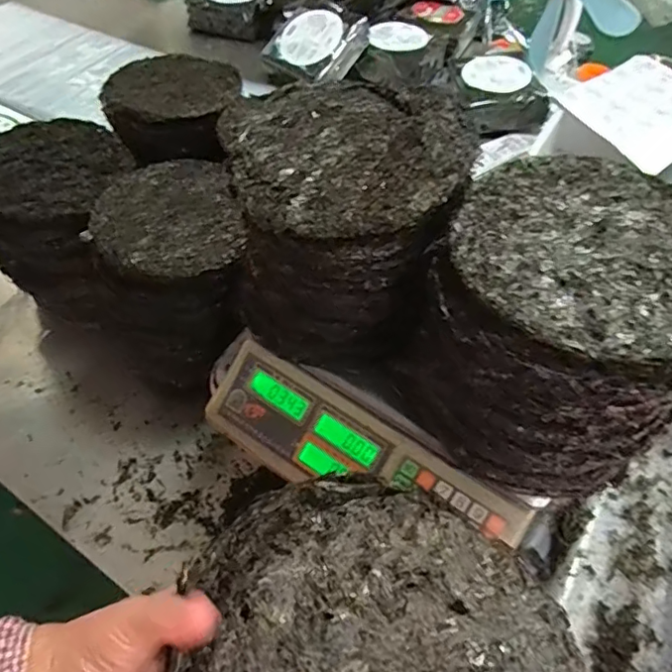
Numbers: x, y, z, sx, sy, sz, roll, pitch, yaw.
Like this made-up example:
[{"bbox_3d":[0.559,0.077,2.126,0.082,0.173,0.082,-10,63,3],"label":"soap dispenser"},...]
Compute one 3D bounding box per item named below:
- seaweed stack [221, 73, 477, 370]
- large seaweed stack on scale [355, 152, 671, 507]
[{"bbox_3d":[0.009,-0.101,0.514,0.183,0.184,0.183,14,52,5],"label":"seaweed stack"},{"bbox_3d":[0.177,-0.009,0.454,0.210,0.176,0.215,34,57,20],"label":"large seaweed stack on scale"}]

